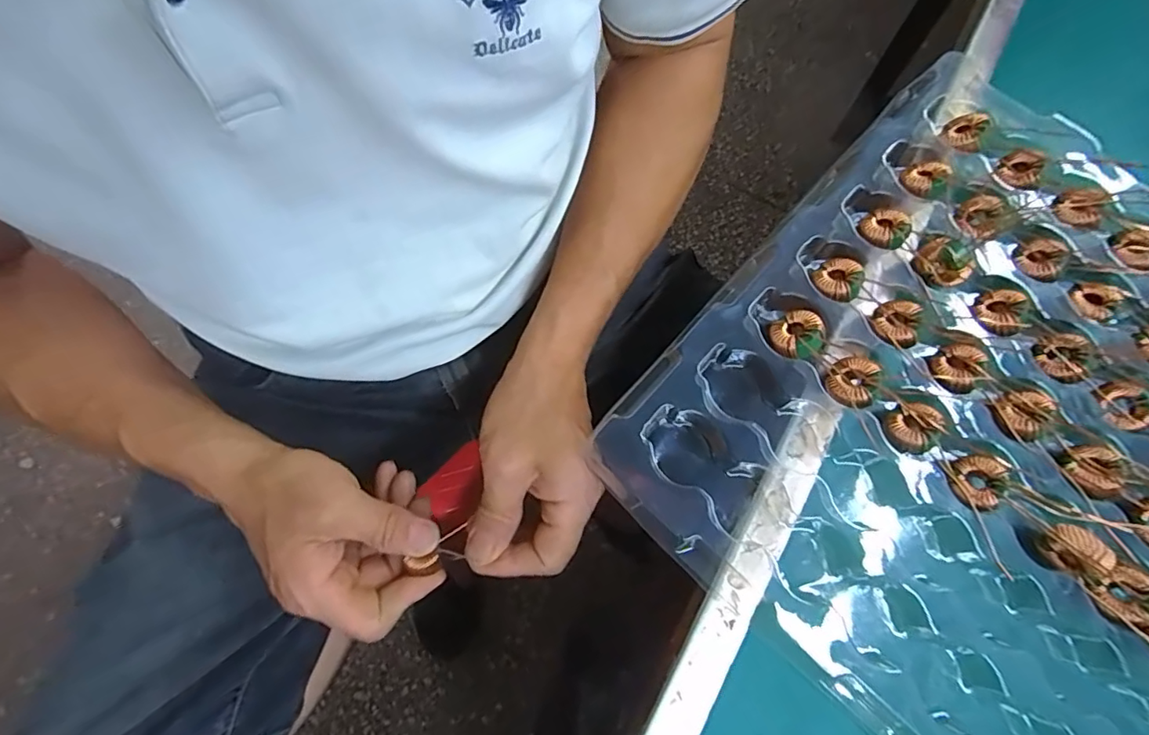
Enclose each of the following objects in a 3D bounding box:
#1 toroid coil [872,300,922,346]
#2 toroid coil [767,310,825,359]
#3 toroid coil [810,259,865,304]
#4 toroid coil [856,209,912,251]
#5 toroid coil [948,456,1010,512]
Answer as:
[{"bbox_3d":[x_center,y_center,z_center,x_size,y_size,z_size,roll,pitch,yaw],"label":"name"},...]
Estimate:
[{"bbox_3d":[0.146,-0.020,0.240,0.016,0.009,0.021,18,74,7],"label":"toroid coil"},{"bbox_3d":[0.099,-0.015,0.235,0.022,0.009,0.022,0,73,1],"label":"toroid coil"},{"bbox_3d":[0.121,-0.040,0.245,0.021,0.008,0.023,0,73,1],"label":"toroid coil"},{"bbox_3d":[0.148,-0.066,0.253,0.023,0.007,0.021,0,73,1],"label":"toroid coil"},{"bbox_3d":[0.166,0.048,0.218,0.020,0.005,0.022,0,73,1],"label":"toroid coil"}]

